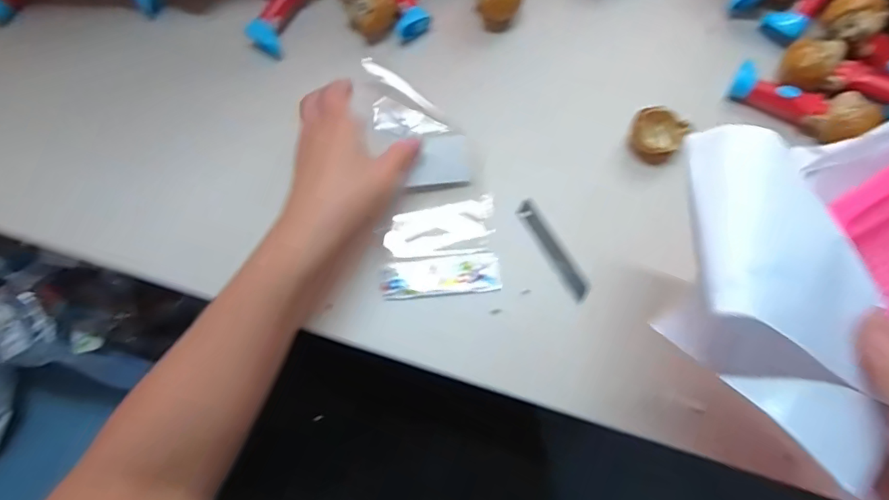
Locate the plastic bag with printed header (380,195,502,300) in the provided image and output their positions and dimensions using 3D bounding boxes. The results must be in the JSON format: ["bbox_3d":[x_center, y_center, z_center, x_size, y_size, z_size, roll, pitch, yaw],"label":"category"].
[{"bbox_3d":[-0.005,-0.002,0.448,0.100,0.015,0.078,-7,74,-2],"label":"plastic bag with printed header"}]

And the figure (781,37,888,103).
[{"bbox_3d":[0.372,-0.156,0.465,0.125,0.040,0.048,29,75,8],"label":"figure"}]

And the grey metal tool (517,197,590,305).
[{"bbox_3d":[0.095,-0.002,0.453,0.019,0.004,0.098,-29,76,-8],"label":"grey metal tool"}]

